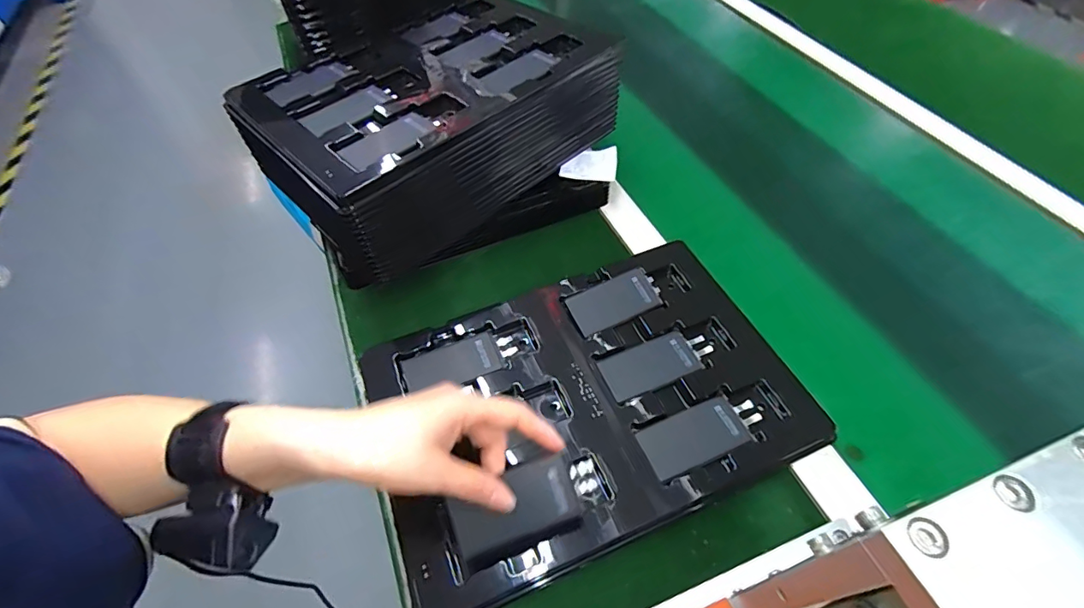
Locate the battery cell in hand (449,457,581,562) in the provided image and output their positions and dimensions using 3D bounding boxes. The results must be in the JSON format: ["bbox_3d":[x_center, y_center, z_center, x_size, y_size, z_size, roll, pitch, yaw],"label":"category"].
[{"bbox_3d":[-0.018,0.136,0.333,0.081,0.014,0.048,-18,87,-9],"label":"battery cell in hand"}]

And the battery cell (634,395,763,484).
[{"bbox_3d":[0.127,0.102,0.391,0.099,0.005,0.042,-21,55,-13],"label":"battery cell"}]

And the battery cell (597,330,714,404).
[{"bbox_3d":[0.100,0.051,0.430,0.099,0.005,0.043,-22,56,-14],"label":"battery cell"}]

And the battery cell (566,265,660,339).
[{"bbox_3d":[0.069,-0.004,0.464,0.088,0.006,0.046,-24,56,-15],"label":"battery cell"}]

